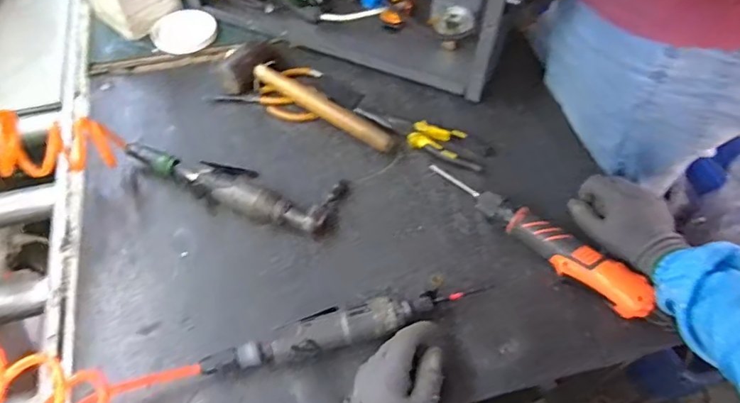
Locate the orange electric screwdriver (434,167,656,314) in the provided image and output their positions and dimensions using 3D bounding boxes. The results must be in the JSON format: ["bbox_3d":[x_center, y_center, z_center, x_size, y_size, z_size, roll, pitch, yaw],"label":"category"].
[{"bbox_3d":[0.209,0.042,0.628,0.289,0.043,0.049,36,63,21],"label":"orange electric screwdriver"}]

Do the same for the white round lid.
[{"bbox_3d":[-0.310,-0.284,0.851,0.105,0.018,0.105,0,56,0],"label":"white round lid"}]

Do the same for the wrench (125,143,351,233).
[{"bbox_3d":[-0.188,-0.022,0.677,0.300,0.037,0.091,11,57,7],"label":"wrench"}]

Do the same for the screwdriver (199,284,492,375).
[{"bbox_3d":[-0.027,0.140,0.563,0.312,0.044,0.048,-14,57,-10],"label":"screwdriver"}]

